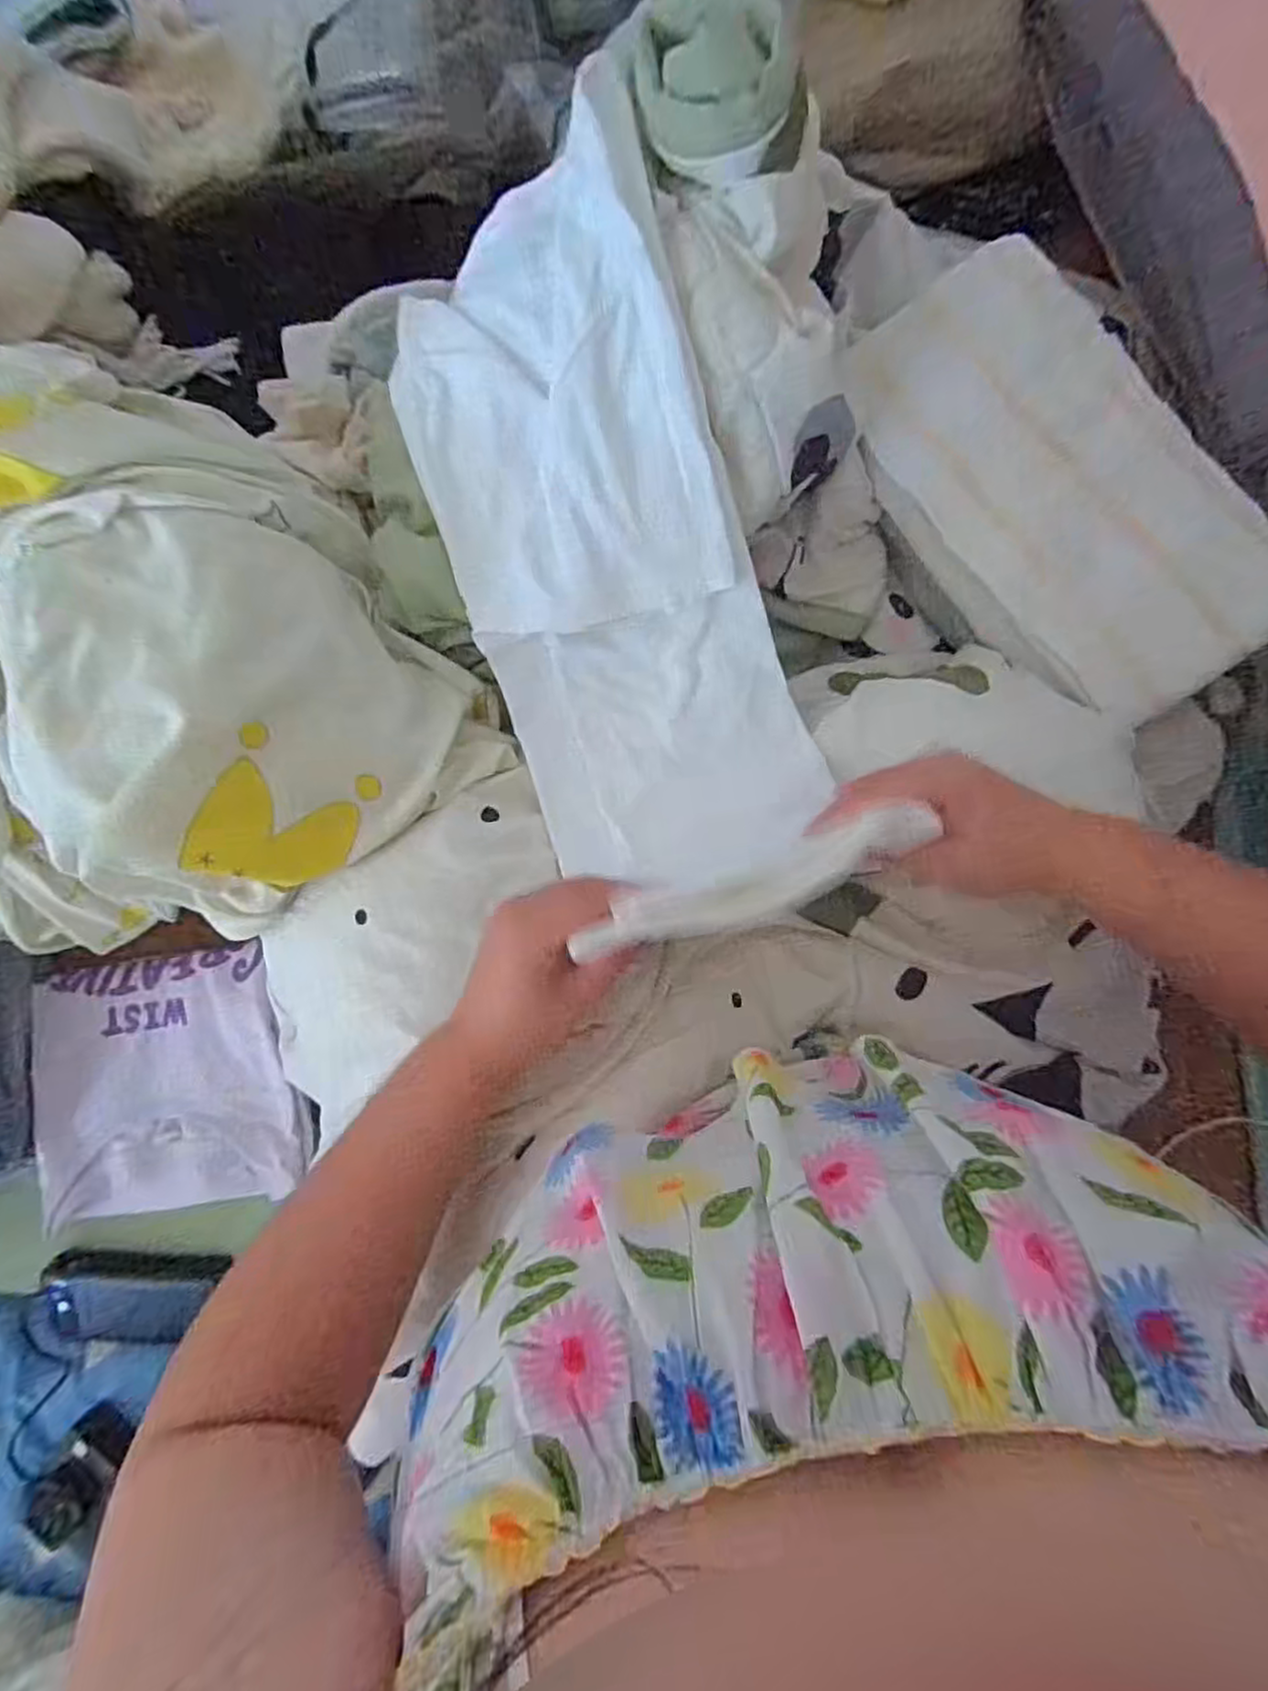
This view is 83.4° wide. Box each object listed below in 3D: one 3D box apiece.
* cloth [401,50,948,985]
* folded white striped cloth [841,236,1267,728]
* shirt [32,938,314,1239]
[{"bbox_3d":[-0.002,-0.167,0.460,0.209,0.058,0.464,-20,99,1],"label":"cloth"},{"bbox_3d":[0.288,-0.250,0.493,0.167,0.058,0.328,-32,83,0],"label":"folded white striped cloth"},{"bbox_3d":[-0.399,0.201,0.608,0.225,0.016,0.209,-10,84,2],"label":"shirt"}]

